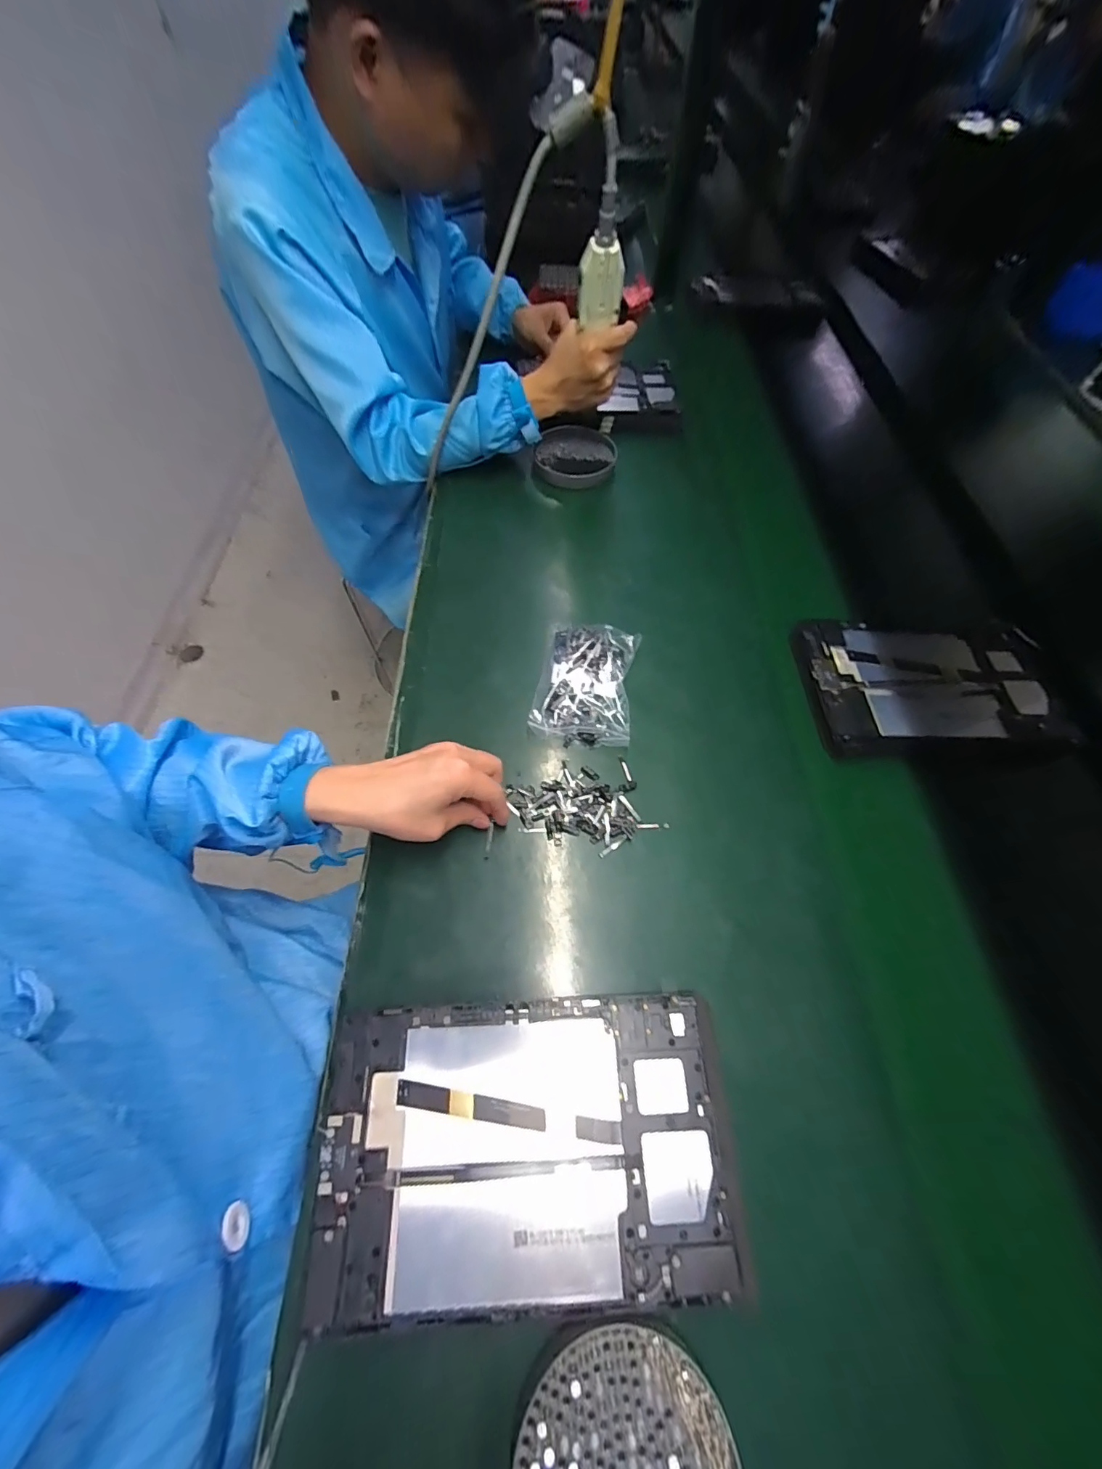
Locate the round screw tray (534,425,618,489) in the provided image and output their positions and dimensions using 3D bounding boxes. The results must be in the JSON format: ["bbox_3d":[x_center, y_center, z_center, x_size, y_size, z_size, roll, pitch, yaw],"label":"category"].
[{"bbox_3d":[0.035,-0.391,0.678,0.109,0.027,0.104,0,61,-1],"label":"round screw tray"}]

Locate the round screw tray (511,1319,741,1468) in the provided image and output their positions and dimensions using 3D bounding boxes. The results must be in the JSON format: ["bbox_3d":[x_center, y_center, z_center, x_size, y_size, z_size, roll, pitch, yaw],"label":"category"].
[{"bbox_3d":[0.040,0.376,0.245,0.112,0.010,0.103,2,61,-3],"label":"round screw tray"}]

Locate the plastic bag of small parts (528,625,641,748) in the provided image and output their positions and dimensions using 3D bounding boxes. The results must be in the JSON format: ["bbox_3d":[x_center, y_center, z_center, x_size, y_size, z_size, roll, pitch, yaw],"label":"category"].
[{"bbox_3d":[0.035,-0.054,0.486,0.093,0.016,0.135,10,61,2],"label":"plastic bag of small parts"}]

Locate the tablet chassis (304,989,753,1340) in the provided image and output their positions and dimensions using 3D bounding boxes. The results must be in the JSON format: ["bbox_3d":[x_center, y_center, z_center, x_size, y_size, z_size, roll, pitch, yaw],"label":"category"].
[{"bbox_3d":[-0.016,0.251,0.299,0.238,0.010,0.148,-1,62,-4],"label":"tablet chassis"}]

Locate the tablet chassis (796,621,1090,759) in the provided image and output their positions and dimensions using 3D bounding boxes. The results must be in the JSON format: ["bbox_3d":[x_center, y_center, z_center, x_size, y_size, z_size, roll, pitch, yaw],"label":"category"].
[{"bbox_3d":[0.390,-0.053,0.499,0.263,0.019,0.149,-1,63,-3],"label":"tablet chassis"}]

